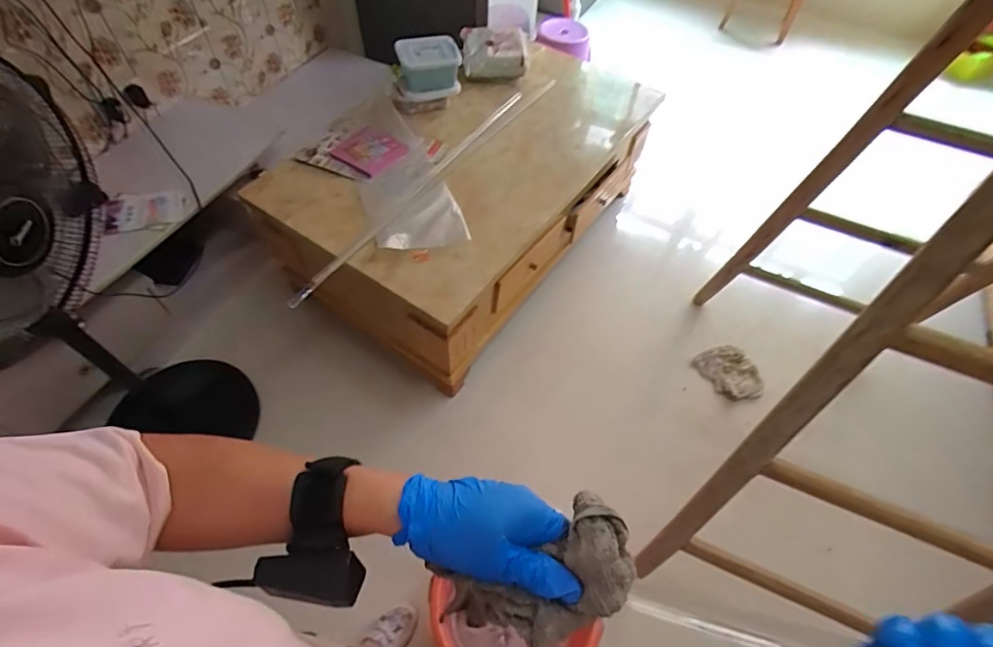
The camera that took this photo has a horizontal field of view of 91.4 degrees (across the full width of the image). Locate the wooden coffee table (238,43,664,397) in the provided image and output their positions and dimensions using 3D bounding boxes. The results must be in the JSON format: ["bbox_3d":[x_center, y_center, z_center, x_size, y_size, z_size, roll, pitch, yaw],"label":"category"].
[{"bbox_3d":[-0.084,-0.442,1.651,0.710,0.428,1.172,35,61,18],"label":"wooden coffee table"}]

